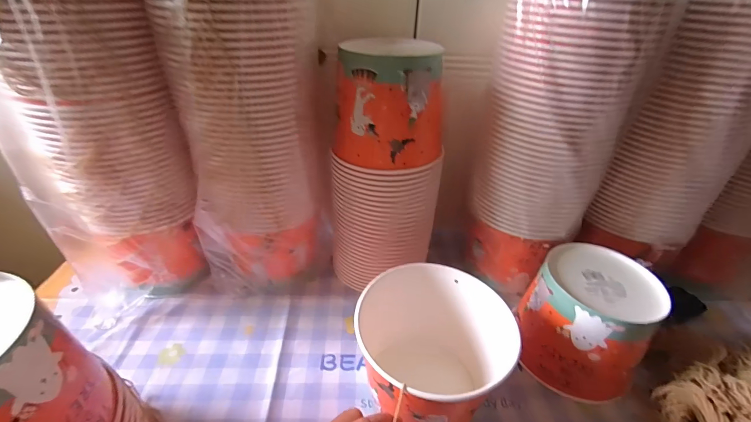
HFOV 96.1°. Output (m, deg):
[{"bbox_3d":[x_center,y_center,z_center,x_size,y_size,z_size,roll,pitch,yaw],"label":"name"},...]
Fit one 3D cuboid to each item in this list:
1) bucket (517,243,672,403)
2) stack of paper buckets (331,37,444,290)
[{"bbox_3d":[0.272,0.145,0.437,0.140,0.141,0.140,-26,44,-37],"label":"bucket"},{"bbox_3d":[0.012,-0.048,0.484,0.138,0.336,0.127,24,40,28],"label":"stack of paper buckets"}]

